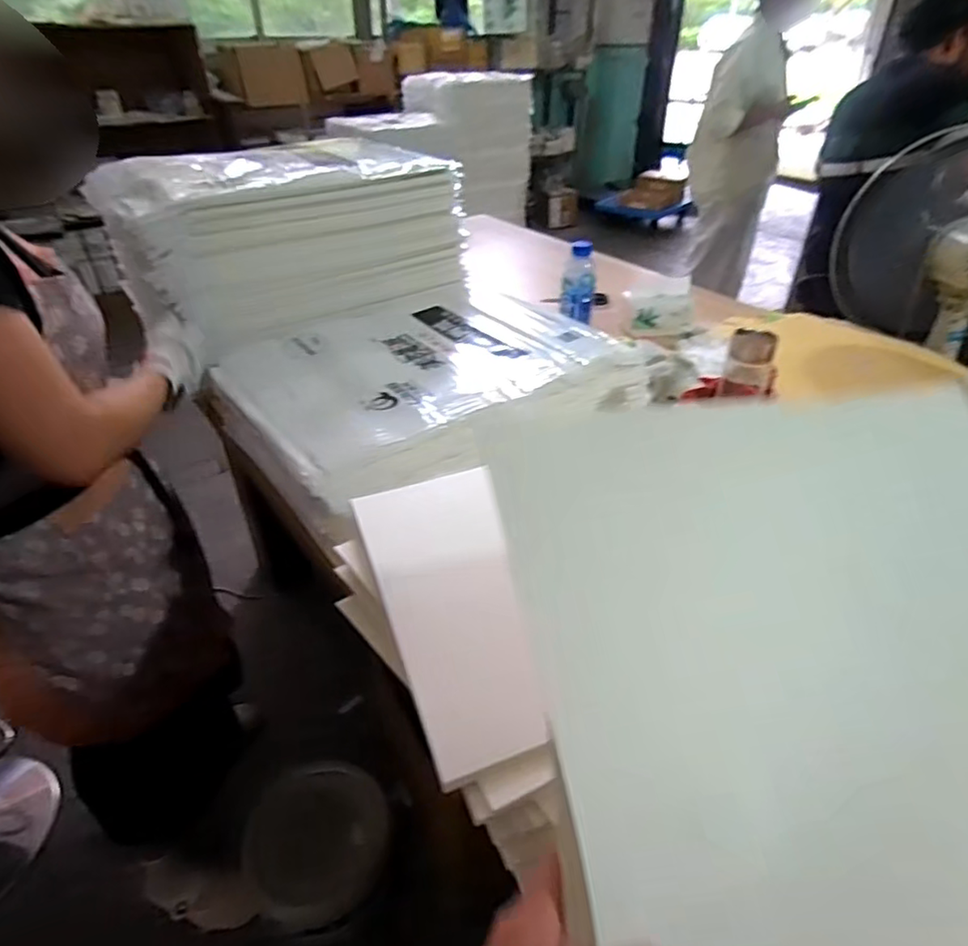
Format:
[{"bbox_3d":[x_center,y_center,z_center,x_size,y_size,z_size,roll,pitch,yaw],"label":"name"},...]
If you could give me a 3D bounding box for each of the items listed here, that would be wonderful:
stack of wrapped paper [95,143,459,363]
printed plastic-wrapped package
[{"bbox_3d":[-0.376,-0.489,1.222,0.640,0.256,0.340,-27,45,-32],"label":"stack of wrapped paper"},{"bbox_3d":[-0.096,-0.193,1.073,0.652,0.071,0.523,-26,44,-31],"label":"printed plastic-wrapped package"}]

